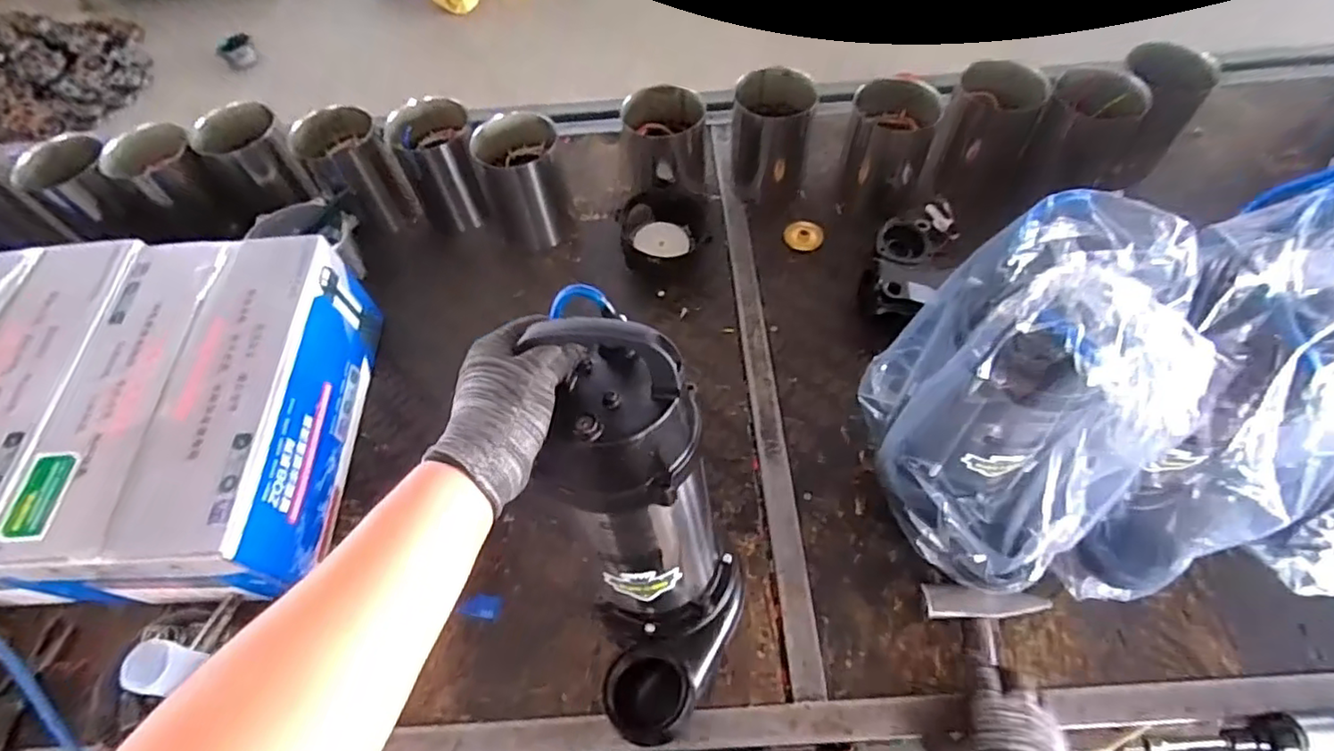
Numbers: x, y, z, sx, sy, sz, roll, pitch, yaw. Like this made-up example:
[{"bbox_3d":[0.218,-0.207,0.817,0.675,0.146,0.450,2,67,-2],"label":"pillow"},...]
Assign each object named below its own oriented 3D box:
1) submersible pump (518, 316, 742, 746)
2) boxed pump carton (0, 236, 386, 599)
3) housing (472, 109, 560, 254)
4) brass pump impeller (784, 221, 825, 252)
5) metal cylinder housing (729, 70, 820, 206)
[{"bbox_3d":[-0.009,0.121,0.498,0.126,0.354,0.134,-7,34,-1],"label":"submersible pump"},{"bbox_3d":[-0.535,0.043,0.748,0.258,0.161,0.407,-2,59,3],"label":"boxed pump carton"},{"bbox_3d":[-0.212,-0.288,0.957,0.127,0.160,0.108,-20,60,-8],"label":"housing"},{"bbox_3d":[0.213,-0.217,0.979,0.059,0.013,0.051,12,60,11],"label":"brass pump impeller"},{"bbox_3d":[0.161,-0.368,0.981,0.120,0.165,0.110,9,60,9],"label":"metal cylinder housing"}]

